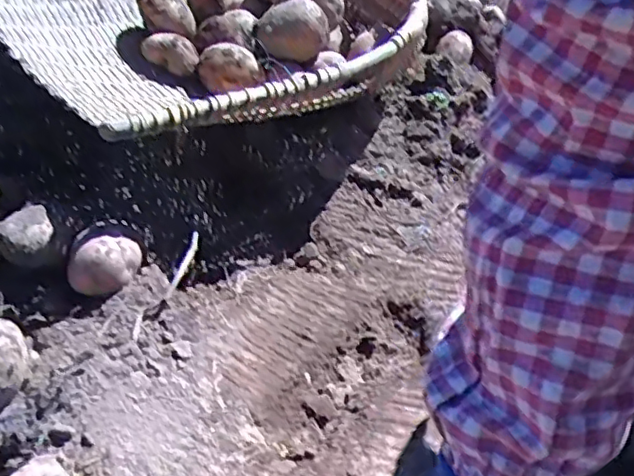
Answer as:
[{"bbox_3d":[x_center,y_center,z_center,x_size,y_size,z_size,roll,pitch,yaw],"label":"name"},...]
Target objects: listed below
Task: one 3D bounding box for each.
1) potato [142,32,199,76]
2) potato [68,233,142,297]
[{"bbox_3d":[-0.198,-0.248,0.879,0.072,0.038,0.061,2,43,-6],"label":"potato"},{"bbox_3d":[-0.207,0.025,0.634,0.070,0.046,0.049,-11,46,-18],"label":"potato"}]

